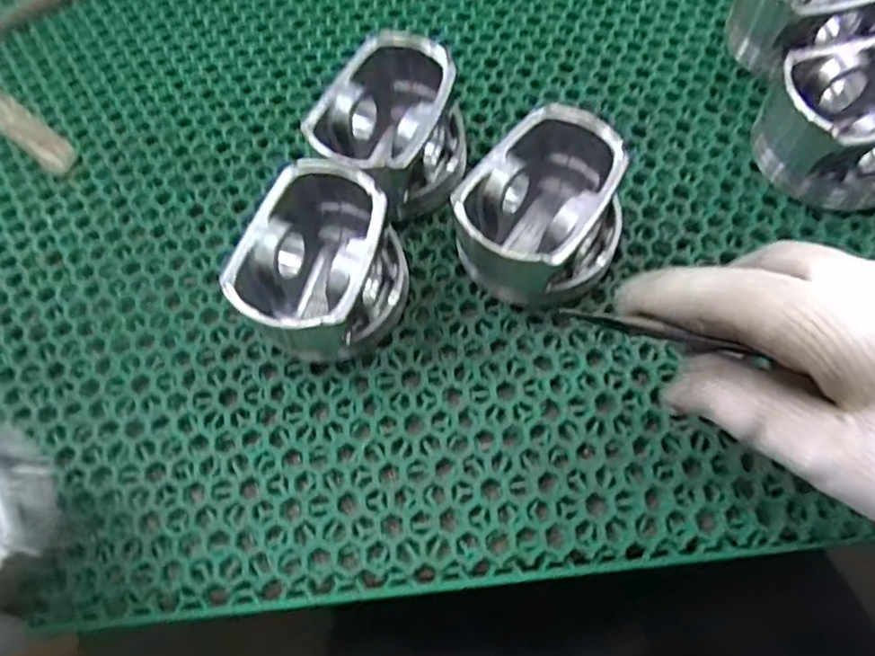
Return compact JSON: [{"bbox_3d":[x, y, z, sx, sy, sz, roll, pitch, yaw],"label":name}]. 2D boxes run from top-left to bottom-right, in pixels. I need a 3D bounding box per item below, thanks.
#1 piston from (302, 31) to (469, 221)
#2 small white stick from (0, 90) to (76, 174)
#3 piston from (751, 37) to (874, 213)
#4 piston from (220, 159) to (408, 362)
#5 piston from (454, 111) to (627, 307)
[{"bbox_3d":[-0.018,-0.098,0.307,0.068,0.054,0.077,17,68,11],"label":"piston"},{"bbox_3d":[-0.241,-0.118,0.357,0.099,0.004,0.019,37,73,18],"label":"small white stick"},{"bbox_3d":[0.197,-0.099,0.293,0.077,0.054,0.070,-42,70,-15],"label":"piston"},{"bbox_3d":[-0.048,-0.027,0.277,0.064,0.050,0.074,15,67,10],"label":"piston"},{"bbox_3d":[0.050,-0.050,0.280,0.065,0.053,0.070,-1,66,3],"label":"piston"}]

